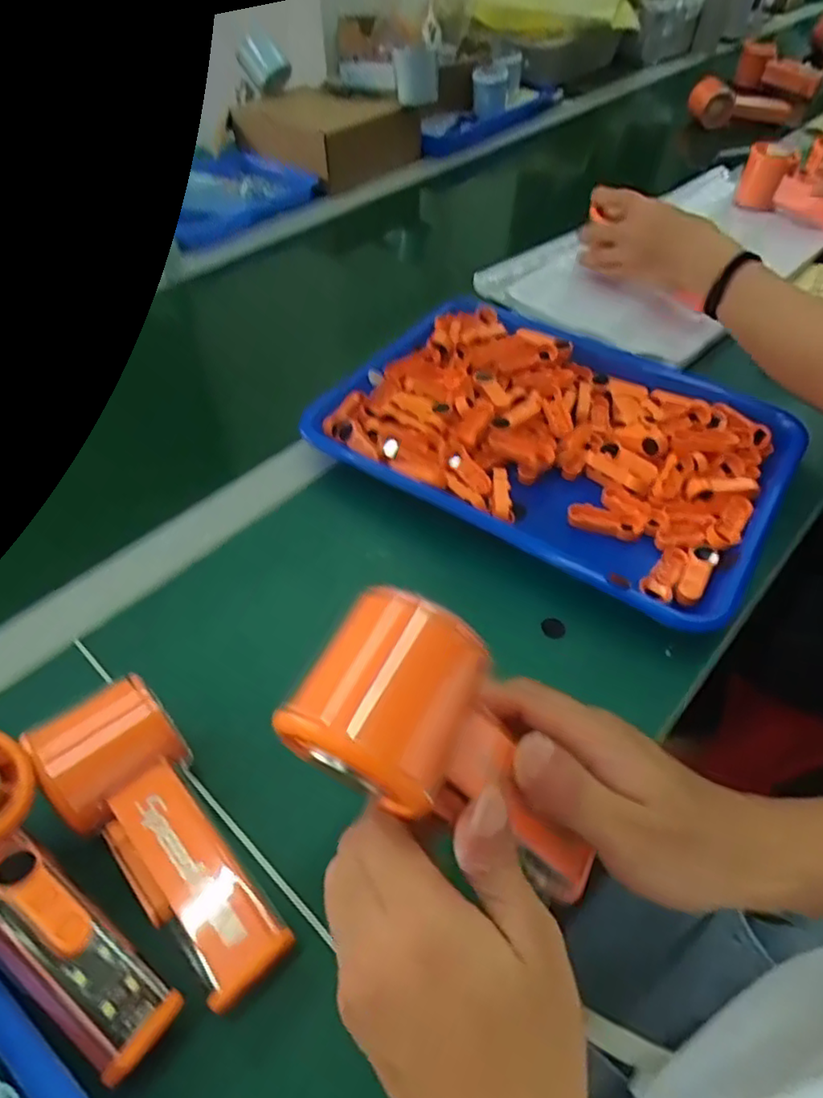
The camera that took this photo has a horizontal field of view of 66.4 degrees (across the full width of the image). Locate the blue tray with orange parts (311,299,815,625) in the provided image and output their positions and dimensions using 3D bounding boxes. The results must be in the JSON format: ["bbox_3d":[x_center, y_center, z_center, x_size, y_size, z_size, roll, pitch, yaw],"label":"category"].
[{"bbox_3d":[0.113,-0.091,0.495,0.333,0.047,0.251,26,54,22],"label":"blue tray with orange parts"}]

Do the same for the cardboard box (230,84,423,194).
[{"bbox_3d":[-0.102,-0.528,0.802,0.189,0.074,0.183,35,57,27],"label":"cardboard box"}]

